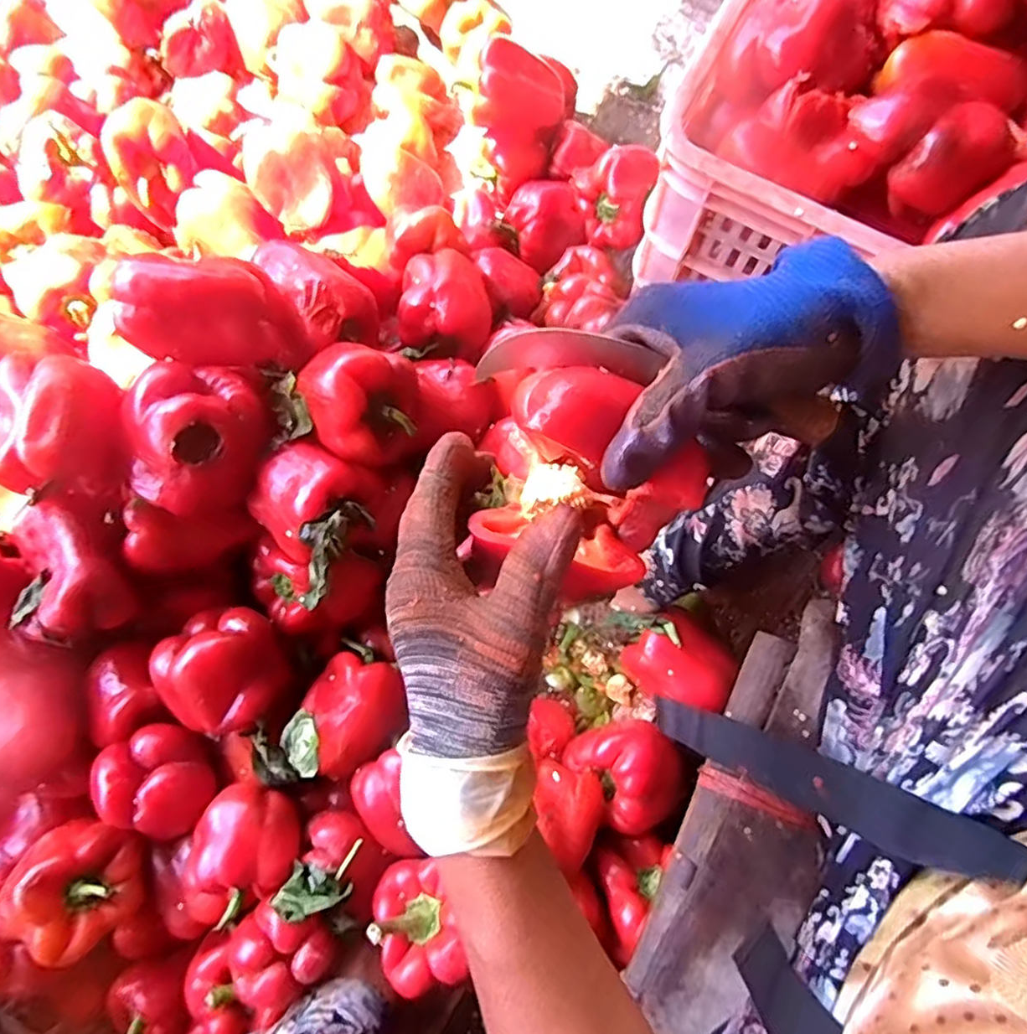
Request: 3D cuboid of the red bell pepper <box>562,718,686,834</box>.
[{"bbox_3d":[0.105,0.225,0.550,0.089,0.065,0.085,-36,82,-4],"label":"red bell pepper"}]

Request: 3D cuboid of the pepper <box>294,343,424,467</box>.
[{"bbox_3d":[-0.124,-0.099,0.495,0.091,0.069,0.091,0,81,1],"label":"pepper"}]

